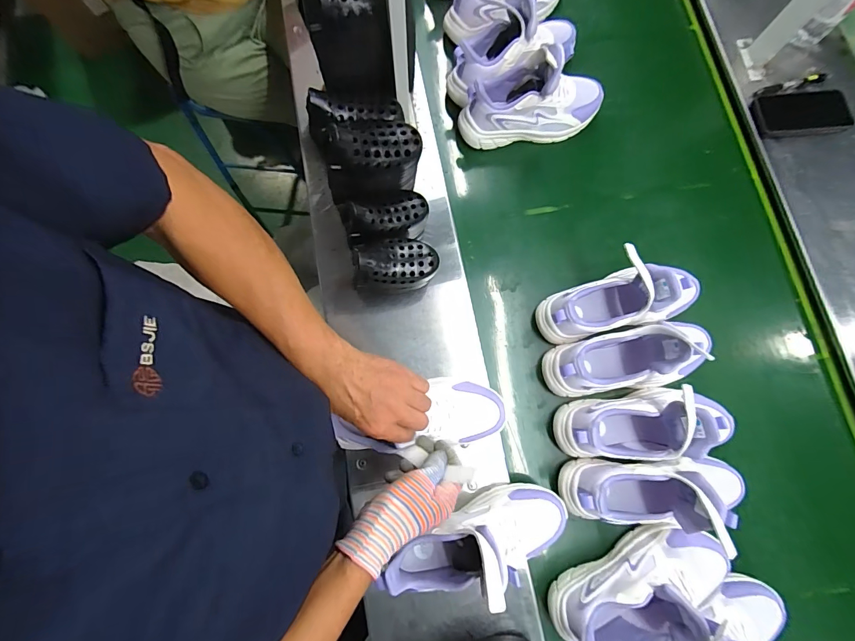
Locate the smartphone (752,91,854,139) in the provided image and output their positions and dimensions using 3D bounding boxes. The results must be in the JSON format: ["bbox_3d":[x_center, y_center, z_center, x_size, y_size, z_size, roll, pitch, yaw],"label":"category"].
[{"bbox_3d":[0.665,-0.369,0.686,0.141,0.008,0.083,-1,82,10],"label":"smartphone"}]

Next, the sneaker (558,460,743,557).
[{"bbox_3d":[0.323,0.240,0.529,0.246,0.141,0.083,-2,77,0],"label":"sneaker"}]

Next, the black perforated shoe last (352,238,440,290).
[{"bbox_3d":[-0.046,-0.083,0.561,0.119,0.079,0.070,-2,77,0],"label":"black perforated shoe last"}]

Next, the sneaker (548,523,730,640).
[{"bbox_3d":[0.294,0.361,0.509,0.256,0.117,0.099,-21,78,-4],"label":"sneaker"}]

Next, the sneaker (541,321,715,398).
[{"bbox_3d":[0.303,0.057,0.560,0.239,0.138,0.084,-7,77,-1],"label":"sneaker"}]

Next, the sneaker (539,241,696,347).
[{"bbox_3d":[0.297,-0.040,0.584,0.243,0.139,0.104,-13,78,-2],"label":"sneaker"}]

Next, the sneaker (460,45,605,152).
[{"bbox_3d":[0.185,-0.379,0.652,0.252,0.142,0.086,-13,78,-3],"label":"sneaker"}]

